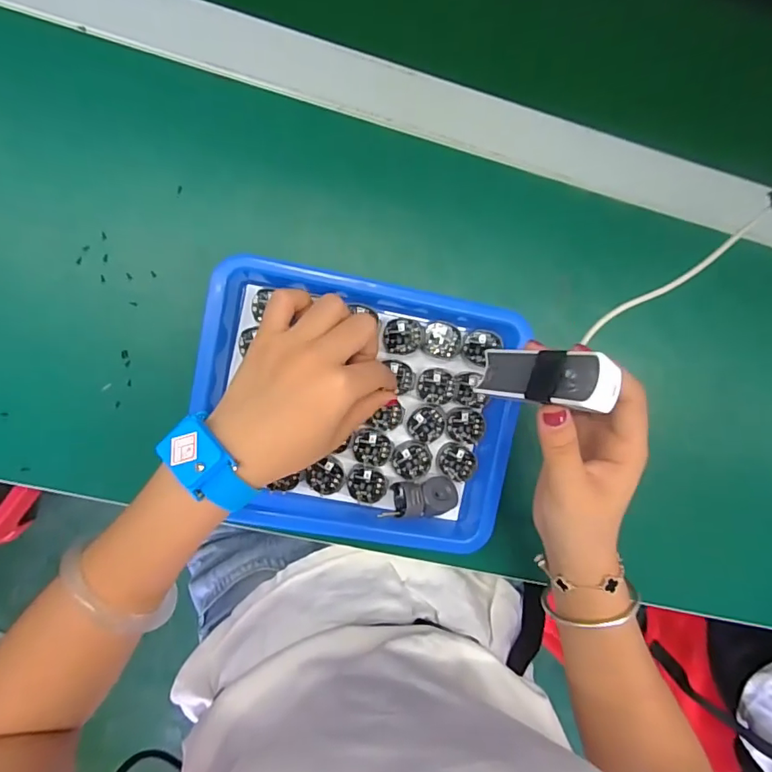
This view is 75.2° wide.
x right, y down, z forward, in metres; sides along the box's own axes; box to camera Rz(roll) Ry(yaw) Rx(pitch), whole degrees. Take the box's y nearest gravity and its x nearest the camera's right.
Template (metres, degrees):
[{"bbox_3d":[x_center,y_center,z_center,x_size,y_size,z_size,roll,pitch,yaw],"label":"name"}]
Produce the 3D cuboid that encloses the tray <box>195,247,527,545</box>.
[{"bbox_3d":[-0.021,0.017,0.349,0.221,0.034,0.179,11,95,-8],"label":"tray"}]

